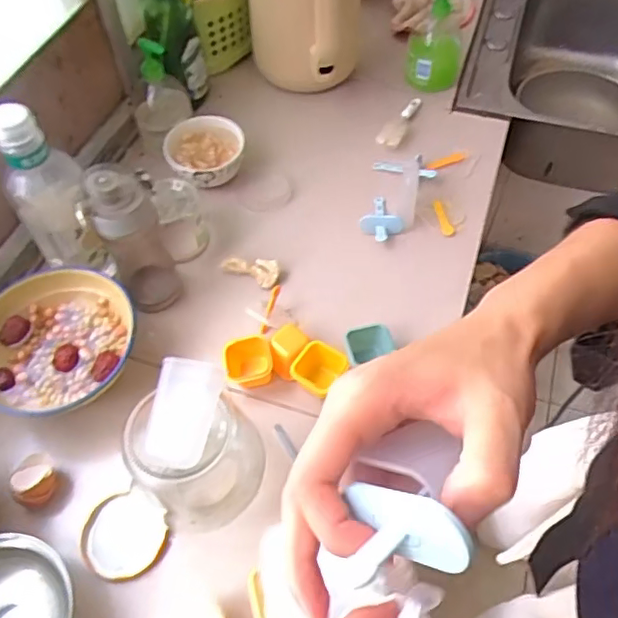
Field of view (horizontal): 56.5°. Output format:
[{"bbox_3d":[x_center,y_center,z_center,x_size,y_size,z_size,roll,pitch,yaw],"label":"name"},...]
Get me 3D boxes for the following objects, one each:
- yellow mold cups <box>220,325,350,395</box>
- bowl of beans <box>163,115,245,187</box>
[{"bbox_3d":[-0.027,0.061,0.663,0.136,0.044,0.078,11,58,8],"label":"yellow mold cups"},{"bbox_3d":[-0.150,-0.226,0.836,0.112,0.042,0.112,0,58,1],"label":"bowl of beans"}]

